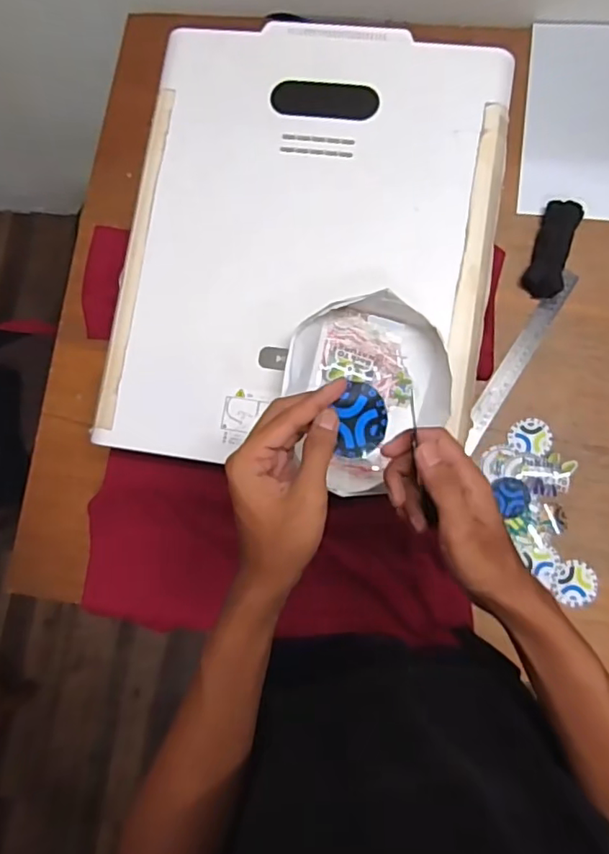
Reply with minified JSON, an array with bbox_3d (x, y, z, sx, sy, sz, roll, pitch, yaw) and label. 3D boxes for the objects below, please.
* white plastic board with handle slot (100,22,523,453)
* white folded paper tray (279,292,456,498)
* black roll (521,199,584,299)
[{"bbox_3d":[0.001,-0.204,0.611,0.399,0.023,0.489,8,83,7],"label":"white plastic board with handle slot"},{"bbox_3d":[0.064,-0.034,0.561,0.174,0.051,0.185,-29,82,0],"label":"white folded paper tray"},{"bbox_3d":[0.330,-0.234,0.741,0.047,0.030,0.129,16,84,7],"label":"black roll"}]

